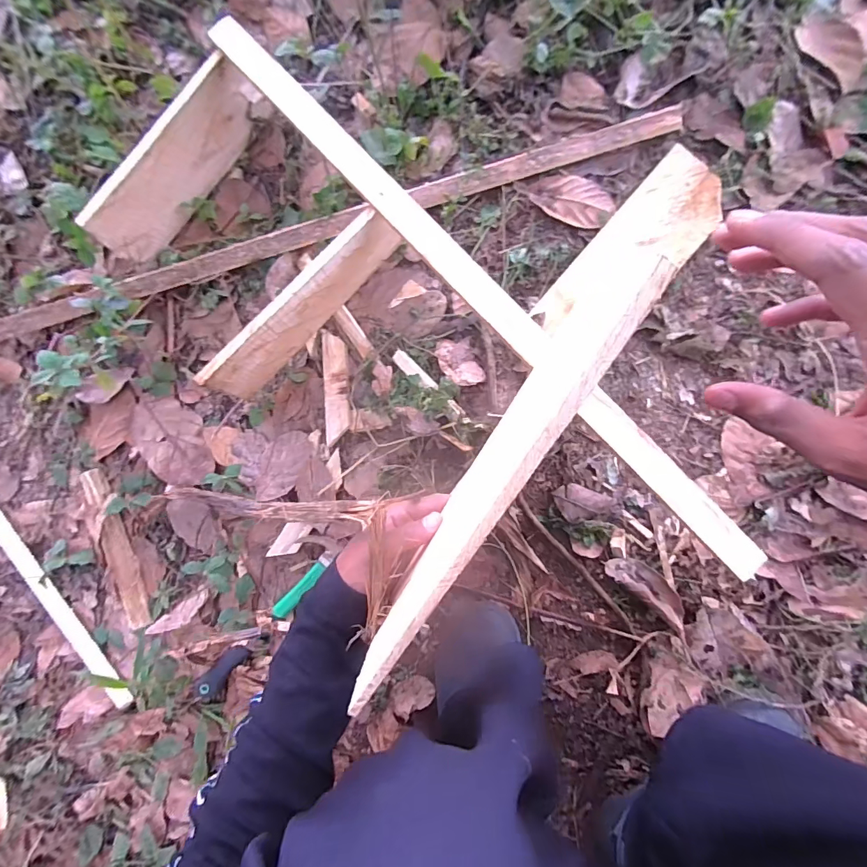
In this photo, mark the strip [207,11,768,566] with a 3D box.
[{"bbox_3d":[0.029,-0.175,0.466,0.040,0.021,0.815,-43,81,0],"label":"strip"}]

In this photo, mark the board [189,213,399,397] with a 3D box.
[{"bbox_3d":[-0.155,-0.161,0.547,0.020,0.132,0.290,43,91,8],"label":"board"}]

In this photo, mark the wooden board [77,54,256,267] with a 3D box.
[{"bbox_3d":[-0.345,-0.360,0.594,0.016,0.125,0.283,38,90,9],"label":"wooden board"}]

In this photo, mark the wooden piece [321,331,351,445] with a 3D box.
[{"bbox_3d":[-0.134,-0.066,0.597,0.035,0.010,0.156,-5,84,6],"label":"wooden piece"}]

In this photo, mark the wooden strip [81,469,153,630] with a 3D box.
[{"bbox_3d":[-0.447,0.159,0.608,0.040,0.016,0.232,-25,82,4],"label":"wooden strip"}]

